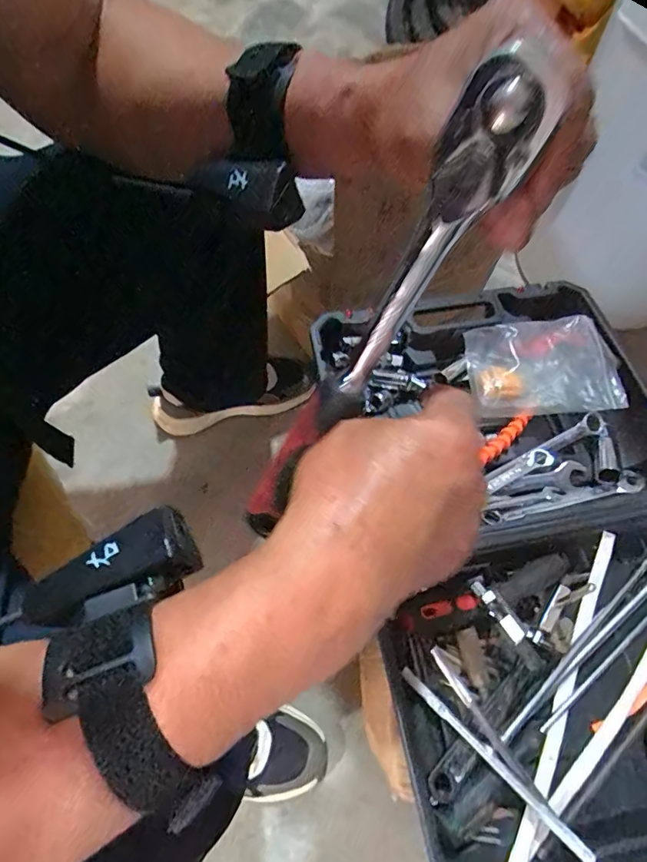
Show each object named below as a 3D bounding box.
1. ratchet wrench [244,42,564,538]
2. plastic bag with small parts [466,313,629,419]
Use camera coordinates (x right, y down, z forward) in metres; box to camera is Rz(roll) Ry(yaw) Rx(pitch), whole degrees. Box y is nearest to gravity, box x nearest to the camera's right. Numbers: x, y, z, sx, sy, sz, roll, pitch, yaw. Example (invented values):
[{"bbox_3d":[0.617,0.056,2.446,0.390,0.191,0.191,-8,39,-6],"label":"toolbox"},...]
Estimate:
[{"bbox_3d":[0.021,-0.045,0.230,0.038,0.055,0.247,37,107,14],"label":"ratchet wrench"},{"bbox_3d":[0.227,-0.067,0.499,0.142,0.016,0.095,-4,97,17],"label":"plastic bag with small parts"}]

